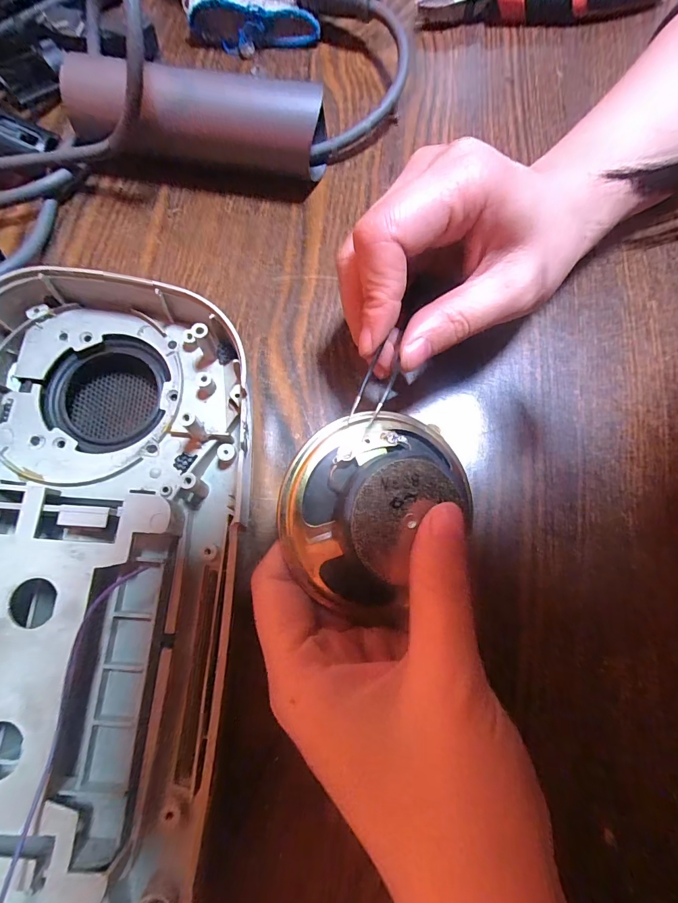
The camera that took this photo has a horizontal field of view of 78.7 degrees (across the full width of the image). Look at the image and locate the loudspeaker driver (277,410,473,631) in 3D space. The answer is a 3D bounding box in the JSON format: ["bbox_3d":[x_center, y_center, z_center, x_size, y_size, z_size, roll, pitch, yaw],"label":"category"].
[{"bbox_3d":[0.011,0.015,0.137,0.055,0.023,0.070,37,75,9],"label":"loudspeaker driver"}]

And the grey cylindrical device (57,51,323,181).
[{"bbox_3d":[-0.073,-0.165,0.211,0.127,0.039,0.038,9,74,3],"label":"grey cylindrical device"}]

